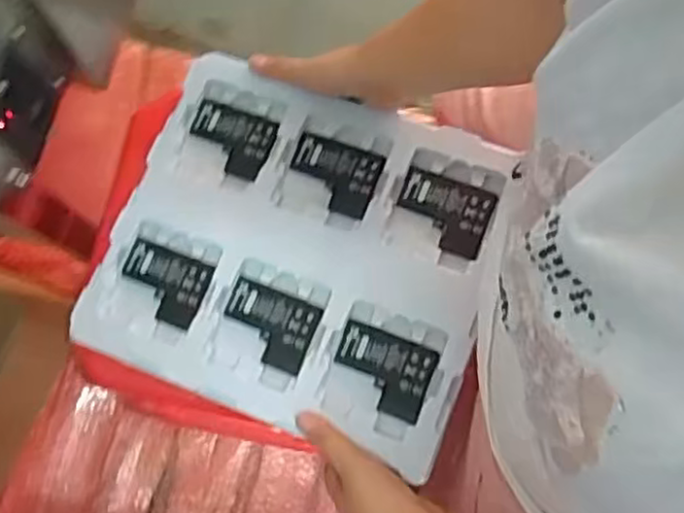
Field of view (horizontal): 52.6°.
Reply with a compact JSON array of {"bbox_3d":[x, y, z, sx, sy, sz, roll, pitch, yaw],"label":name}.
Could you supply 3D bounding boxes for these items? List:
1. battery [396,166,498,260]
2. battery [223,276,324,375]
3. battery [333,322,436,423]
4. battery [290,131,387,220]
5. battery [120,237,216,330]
[{"bbox_3d":[0.084,-0.038,0.579,0.077,0.012,0.059,22,81,4],"label":"battery"},{"bbox_3d":[-0.061,0.056,0.570,0.076,0.008,0.057,22,81,5],"label":"battery"},{"bbox_3d":[0.032,0.089,0.549,0.077,0.005,0.061,20,81,4],"label":"battery"},{"bbox_3d":[-0.008,-0.071,0.599,0.079,0.005,0.059,20,82,16],"label":"battery"},{"bbox_3d":[-0.153,0.022,0.590,0.076,0.011,0.058,21,81,4],"label":"battery"}]

